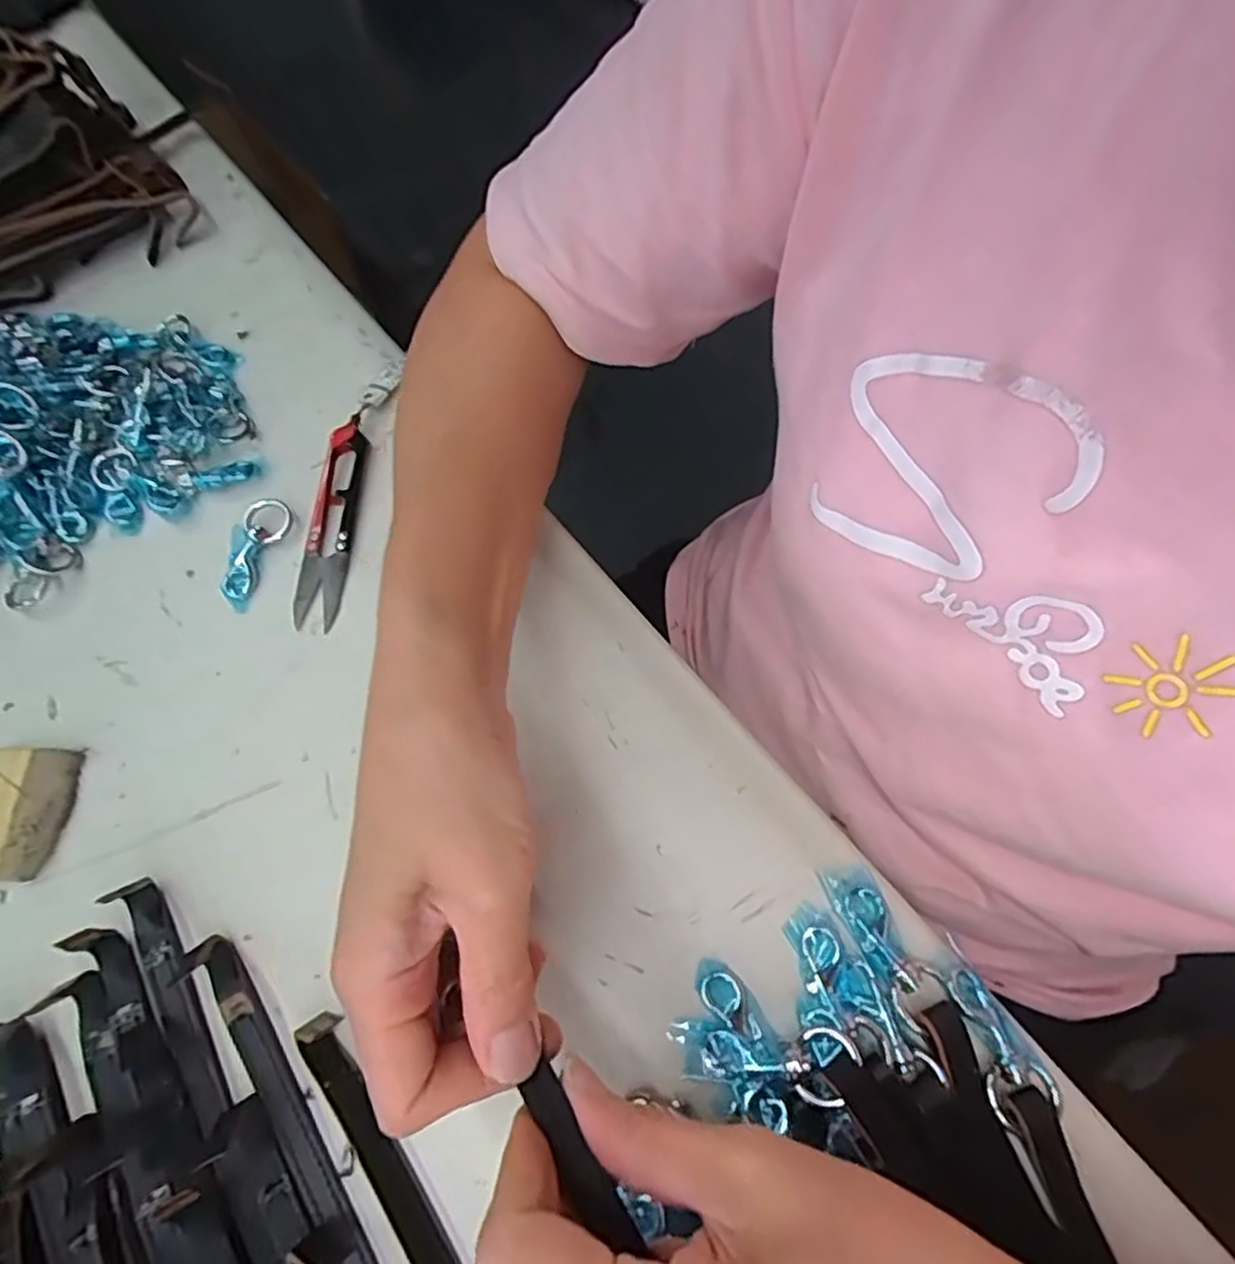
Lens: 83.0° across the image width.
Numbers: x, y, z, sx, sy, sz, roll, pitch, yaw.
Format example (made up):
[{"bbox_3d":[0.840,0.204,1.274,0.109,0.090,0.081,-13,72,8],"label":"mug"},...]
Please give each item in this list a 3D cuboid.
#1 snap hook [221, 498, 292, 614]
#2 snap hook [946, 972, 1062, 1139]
[{"bbox_3d":[-0.174,-0.038,0.333,0.020,0.010,0.057,11,76,7],"label":"snap hook"},{"bbox_3d":[0.124,0.138,0.232,0.020,0.007,0.044,-26,67,-10],"label":"snap hook"}]

